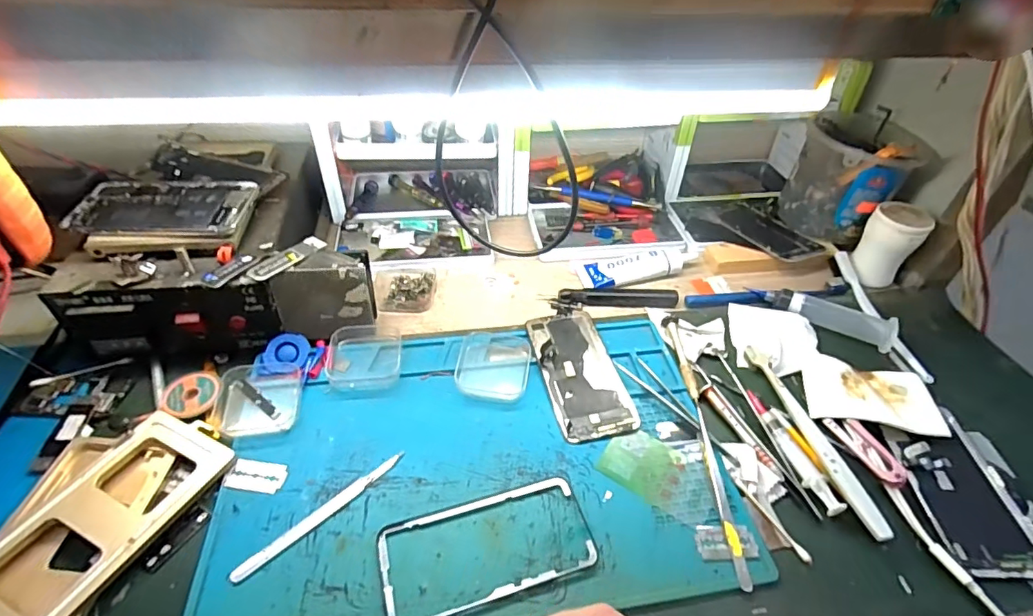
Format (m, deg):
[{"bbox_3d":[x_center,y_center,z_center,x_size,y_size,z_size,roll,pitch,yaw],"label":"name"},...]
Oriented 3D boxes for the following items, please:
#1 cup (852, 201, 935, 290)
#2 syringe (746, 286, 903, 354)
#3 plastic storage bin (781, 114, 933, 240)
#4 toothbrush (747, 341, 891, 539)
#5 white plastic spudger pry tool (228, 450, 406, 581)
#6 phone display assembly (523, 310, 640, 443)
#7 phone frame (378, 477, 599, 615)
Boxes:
[{"bbox_3d":[0.407,-0.072,0.561,0.053,0.073,0.050,34,51,29],"label":"cup"},{"bbox_3d":[0.310,0.004,0.519,0.133,0.019,0.027,21,46,19],"label":"syringe"},{"bbox_3d":[0.387,-0.148,0.603,0.103,0.124,0.107,-25,50,-27],"label":"plastic storage bin"},{"bbox_3d":[0.240,0.100,0.421,0.018,0.008,0.180,-6,44,-9],"label":"toothbrush"},{"bbox_3d":[-0.136,0.144,0.363,0.012,0.004,0.129,34,52,29],"label":"white plastic spudger pry tool"},{"bbox_3d":[0.057,0.053,0.459,0.068,0.015,0.137,-8,46,-10],"label":"phone display assembly"},{"bbox_3d":[-0.020,0.160,0.349,0.142,0.005,0.072,-12,45,-15],"label":"phone frame"}]

